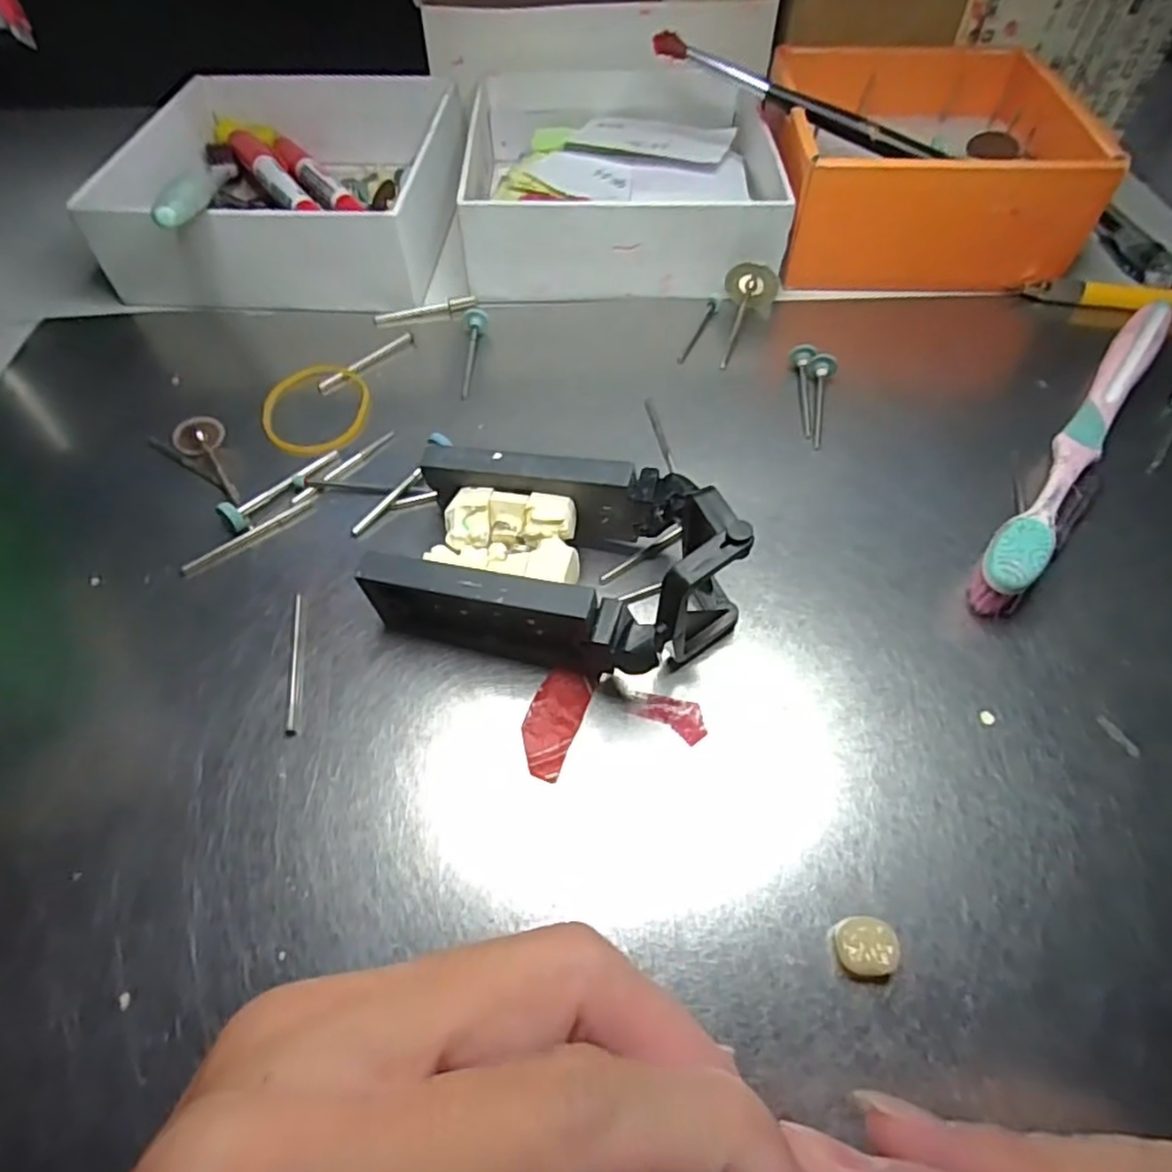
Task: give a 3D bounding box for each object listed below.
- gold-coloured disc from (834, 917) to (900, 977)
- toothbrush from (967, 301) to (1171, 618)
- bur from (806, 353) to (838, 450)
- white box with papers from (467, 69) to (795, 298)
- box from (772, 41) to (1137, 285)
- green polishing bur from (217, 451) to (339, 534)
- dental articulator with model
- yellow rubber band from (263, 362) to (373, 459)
[{"bbox_3d":[0.060,0.077,0.148,0.013,0.008,0.012,6,58,4],"label":"gold-coloured disc"},{"bbox_3d":[0.167,-0.054,0.229,0.015,0.018,0.177,33,62,21],"label":"toothbrush"},{"bbox_3d":[0.085,-0.066,0.252,0.010,0.007,0.041,7,70,5],"label":"bur"},{"bbox_3d":[0.015,-0.196,0.317,0.138,0.035,0.149,-1,55,0],"label":"white box with papers"},{"bbox_3d":[0.144,-0.193,0.308,0.121,0.045,0.128,-1,55,0],"label":"box"},{"bbox_3d":[-0.100,-0.033,0.227,0.007,0.011,0.044,30,61,20],"label":"green polishing bur"},{"bbox_3d":[-0.006,-0.005,0.193,0.095,0.034,0.056,10,56,8],"label":"dental articulator with model"},{"bbox_3d":[-0.099,-0.065,0.255,0.038,0.005,0.050,-10,56,-6],"label":"yellow rubber band"}]

